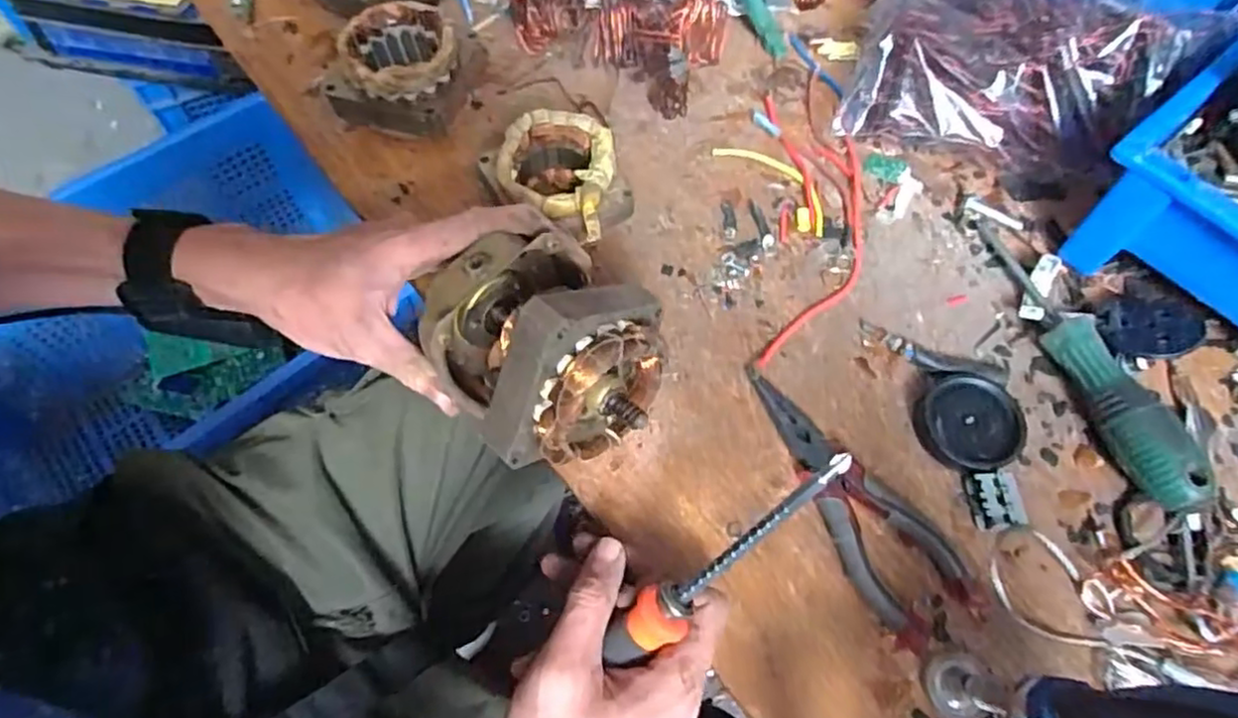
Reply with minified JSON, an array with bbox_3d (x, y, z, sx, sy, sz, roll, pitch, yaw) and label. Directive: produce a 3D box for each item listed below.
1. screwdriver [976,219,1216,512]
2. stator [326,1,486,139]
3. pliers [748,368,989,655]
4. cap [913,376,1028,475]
[{"bbox_3d":[0.254,-0.007,0.375,0.026,0.038,0.189,-12,65,-8],"label":"screwdriver"},{"bbox_3d":[-0.142,-0.185,0.447,0.086,0.061,0.083,7,64,1],"label":"stator"},{"bbox_3d":[0.117,0.069,0.348,0.048,0.019,0.154,-27,68,-15],"label":"pliers"},{"bbox_3d":[0.190,0.036,0.367,0.054,0.014,0.052,1,64,-2],"label":"cap"}]

